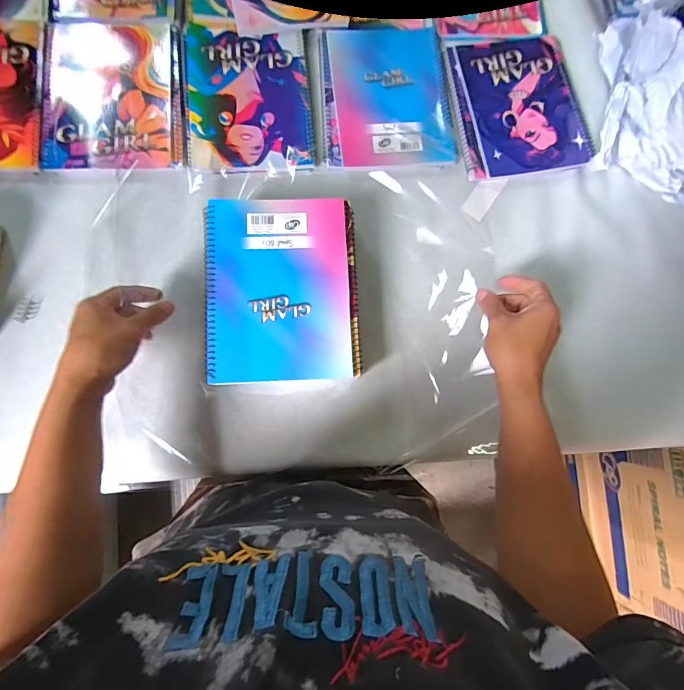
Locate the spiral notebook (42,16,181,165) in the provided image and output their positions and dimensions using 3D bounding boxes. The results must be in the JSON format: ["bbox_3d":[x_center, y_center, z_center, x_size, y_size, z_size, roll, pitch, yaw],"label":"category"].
[{"bbox_3d":[-0.280,-0.309,0.486,0.154,0.008,0.198,-3,82,-5],"label":"spiral notebook"}]

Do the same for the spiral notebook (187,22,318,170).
[{"bbox_3d":[-0.114,-0.316,0.500,0.153,0.008,0.198,-3,82,-5],"label":"spiral notebook"}]

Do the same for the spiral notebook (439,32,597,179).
[{"bbox_3d":[0.234,-0.319,0.529,0.170,0.011,0.195,-7,83,-6],"label":"spiral notebook"}]

